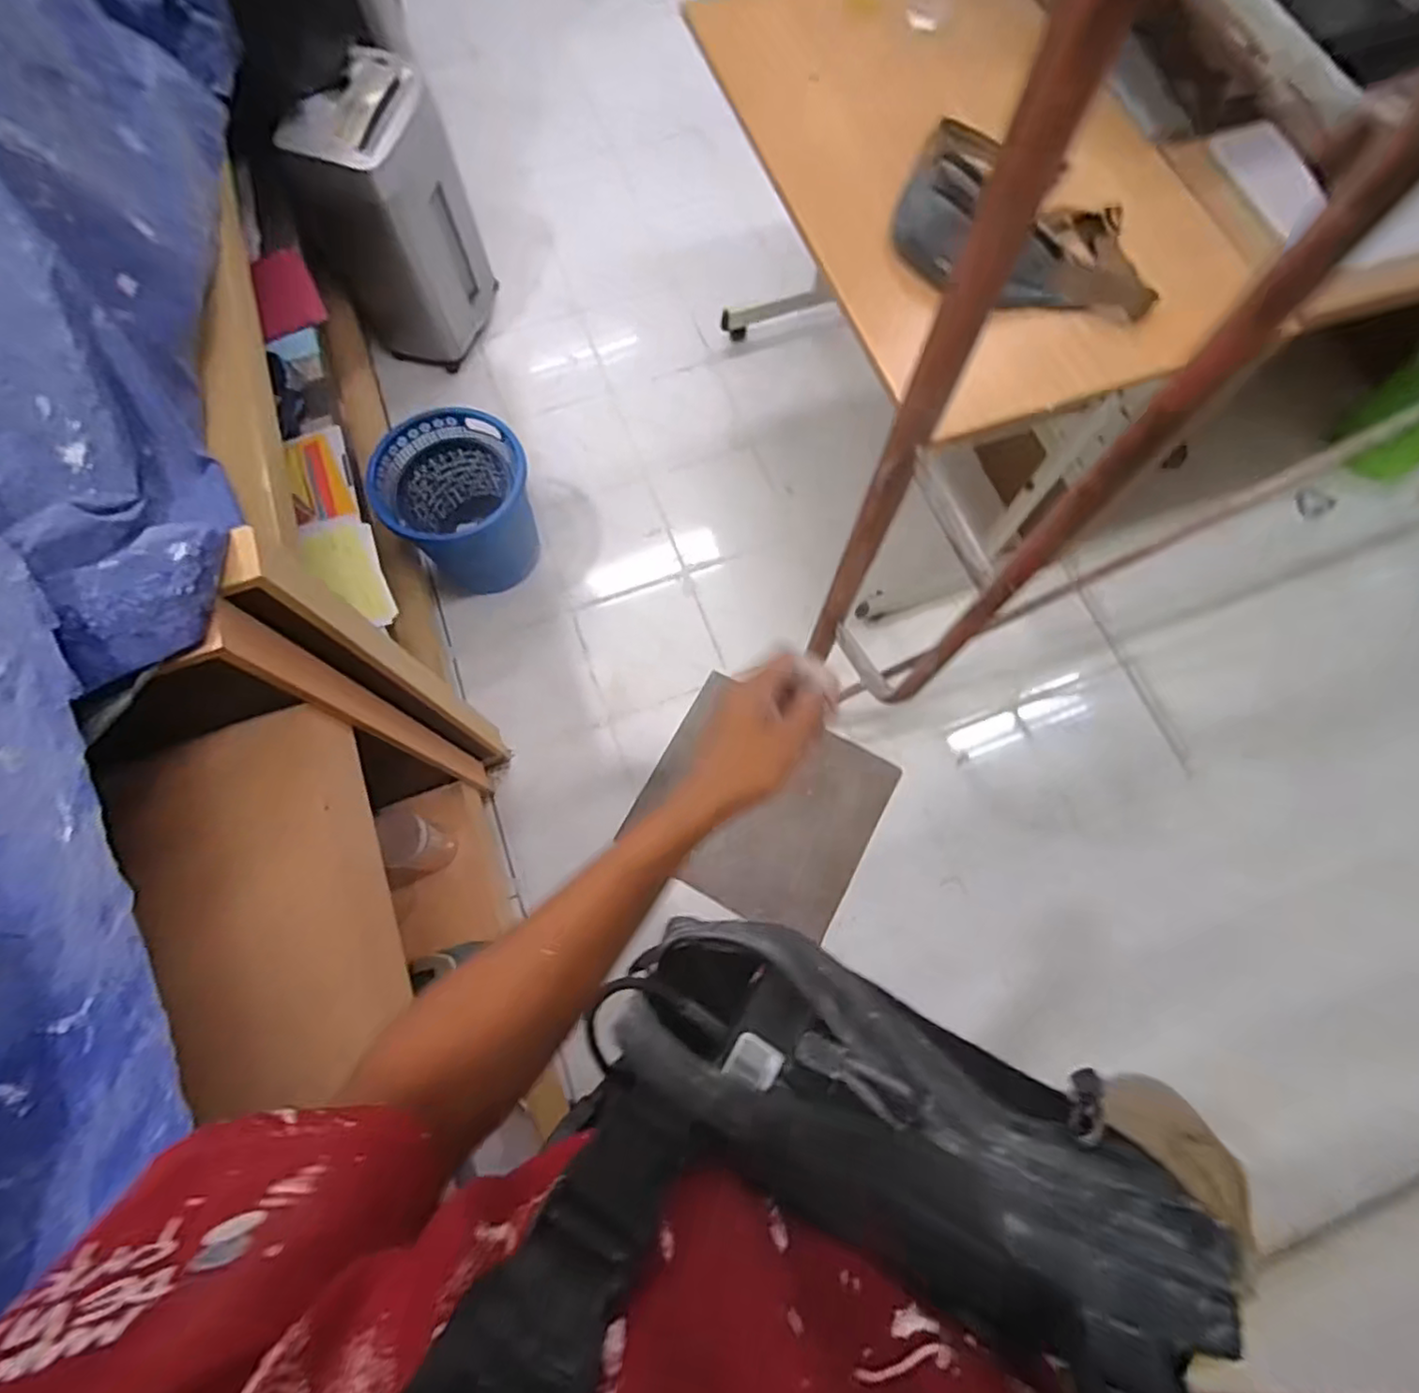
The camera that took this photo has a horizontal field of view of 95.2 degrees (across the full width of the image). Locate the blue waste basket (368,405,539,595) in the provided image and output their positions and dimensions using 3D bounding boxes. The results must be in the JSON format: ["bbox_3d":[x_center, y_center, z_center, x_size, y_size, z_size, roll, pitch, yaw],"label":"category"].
[{"bbox_3d":[-0.547,-0.432,1.466,0.280,0.284,0.297,0,72,0],"label":"blue waste basket"}]

